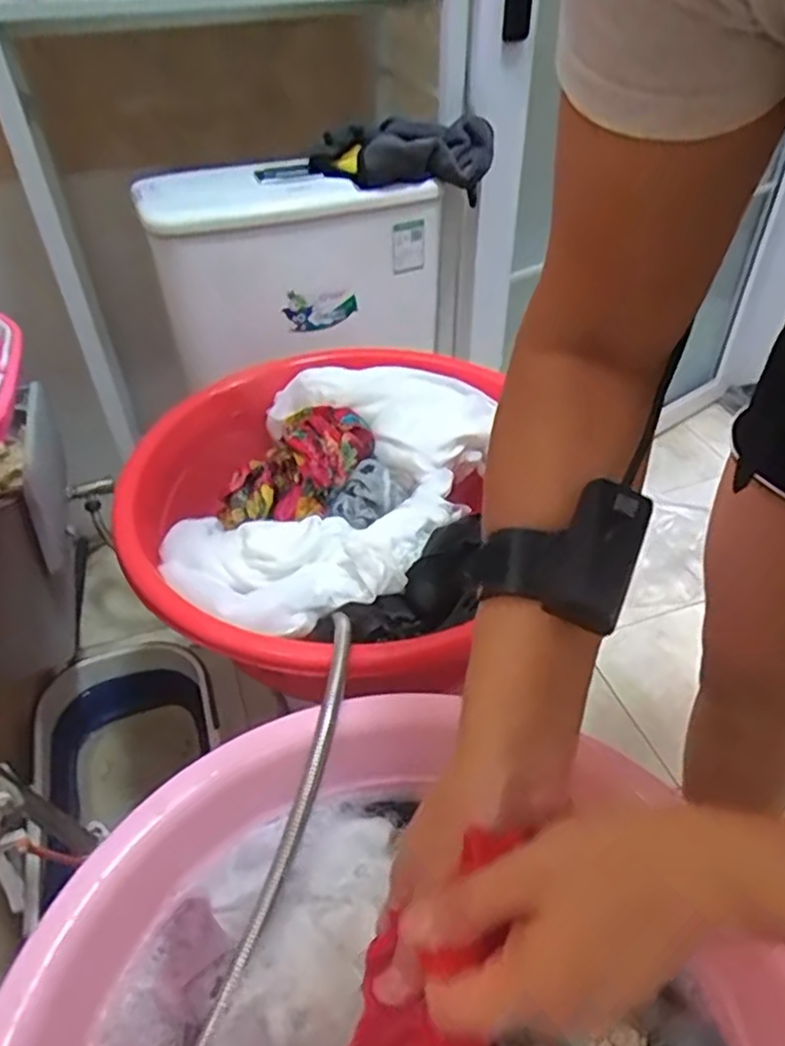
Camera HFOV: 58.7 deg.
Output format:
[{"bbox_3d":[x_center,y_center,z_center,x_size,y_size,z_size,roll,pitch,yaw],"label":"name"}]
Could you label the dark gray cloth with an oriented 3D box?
[{"bbox_3d":[0.012,-0.473,0.898,0.227,0.072,0.124,0,42,0],"label":"dark gray cloth"}]

